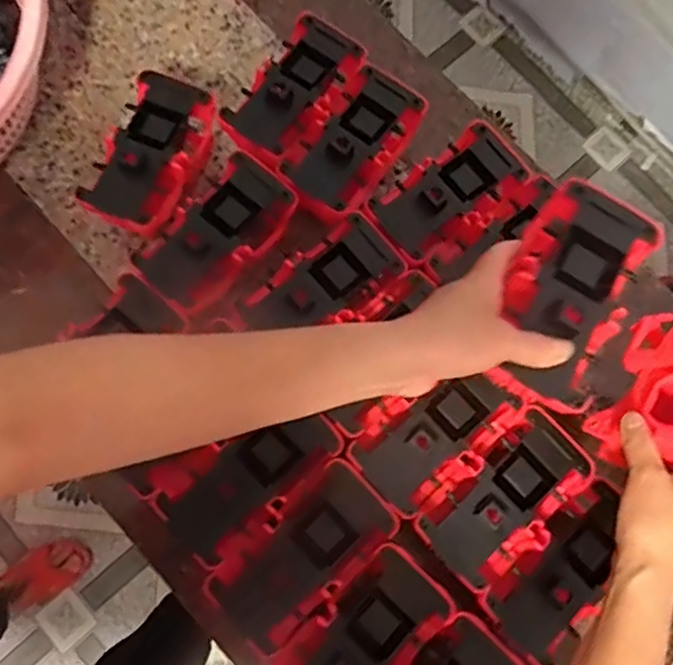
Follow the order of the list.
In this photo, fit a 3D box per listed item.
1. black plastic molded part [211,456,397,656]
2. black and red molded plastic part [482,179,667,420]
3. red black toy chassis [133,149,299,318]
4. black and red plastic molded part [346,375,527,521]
[{"bbox_3d":[-0.027,0.186,0.538,0.154,0.026,0.080,-43,82,-9],"label":"black plastic molded part"},{"bbox_3d":[0.164,-0.027,0.445,0.085,0.045,0.155,22,77,3],"label":"black and red molded plastic part"},{"bbox_3d":[-0.112,-0.095,0.599,0.082,0.039,0.153,42,80,7],"label":"red black toy chassis"},{"bbox_3d":[0.082,0.085,0.569,0.148,0.040,0.093,-44,82,-9],"label":"black and red plastic molded part"}]

